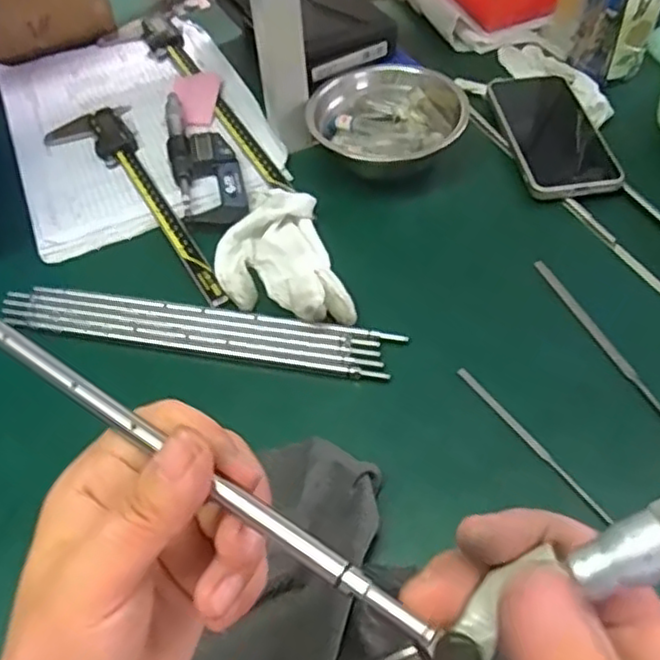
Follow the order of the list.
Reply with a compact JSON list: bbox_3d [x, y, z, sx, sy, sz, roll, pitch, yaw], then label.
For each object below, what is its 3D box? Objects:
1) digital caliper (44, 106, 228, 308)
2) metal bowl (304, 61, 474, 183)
[{"bbox_3d":[-0.161,-0.107,0.546,0.069,0.016,0.269,-26,55,-16],"label":"digital caliper"},{"bbox_3d":[0.048,-0.178,0.565,0.123,0.054,0.123,-2,52,2],"label":"metal bowl"}]

